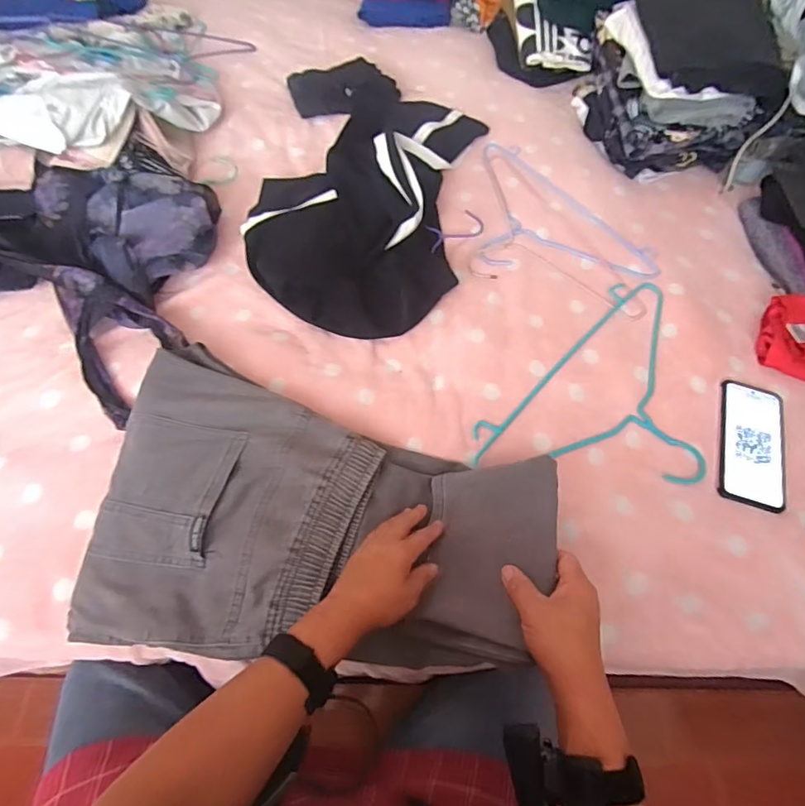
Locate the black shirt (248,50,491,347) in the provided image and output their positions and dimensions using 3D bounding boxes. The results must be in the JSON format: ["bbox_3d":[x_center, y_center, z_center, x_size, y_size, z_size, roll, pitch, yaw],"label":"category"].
[{"bbox_3d":[-0.055,-0.401,0.830,0.352,0.072,0.661,6,62,1],"label":"black shirt"}]

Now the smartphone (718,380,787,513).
[{"bbox_3d":[0.443,0.049,0.627,0.081,0.012,0.162,16,62,6],"label":"smartphone"}]

